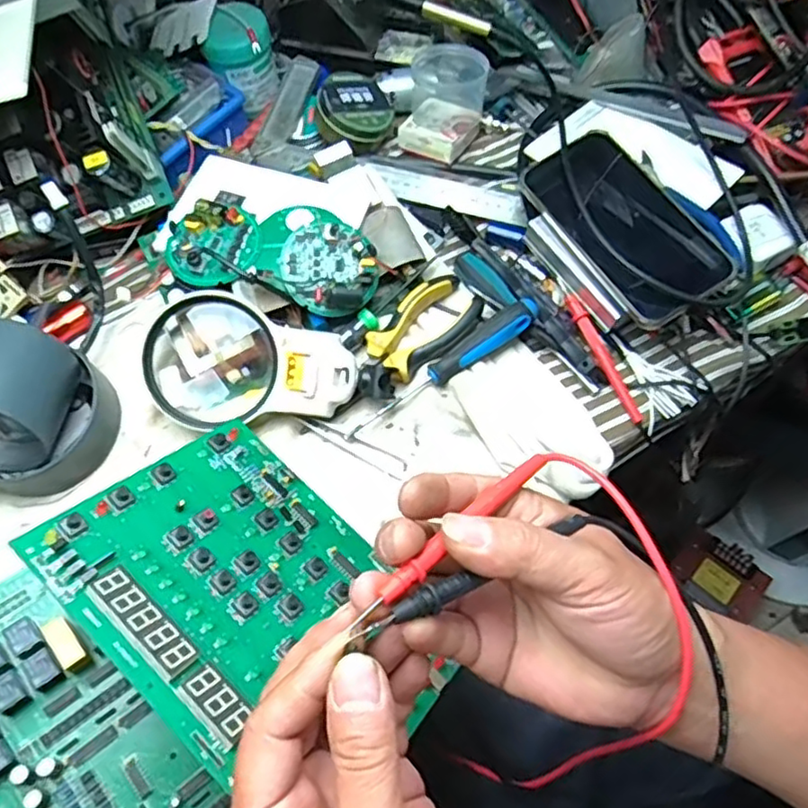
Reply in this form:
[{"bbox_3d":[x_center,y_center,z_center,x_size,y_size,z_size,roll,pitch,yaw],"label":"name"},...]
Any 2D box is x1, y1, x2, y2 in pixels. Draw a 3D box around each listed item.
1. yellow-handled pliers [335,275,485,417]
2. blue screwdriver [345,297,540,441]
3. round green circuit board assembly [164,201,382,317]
[{"bbox_3d":[0.002,-0.046,0.484,0.127,0.023,0.053,-41,70,-15],"label":"yellow-handled pliers"},{"bbox_3d":[0.028,-0.027,0.474,0.166,0.025,0.018,-31,68,-11],"label":"blue screwdriver"},{"bbox_3d":[-0.097,-0.118,0.492,0.155,0.031,0.080,10,66,7],"label":"round green circuit board assembly"}]

